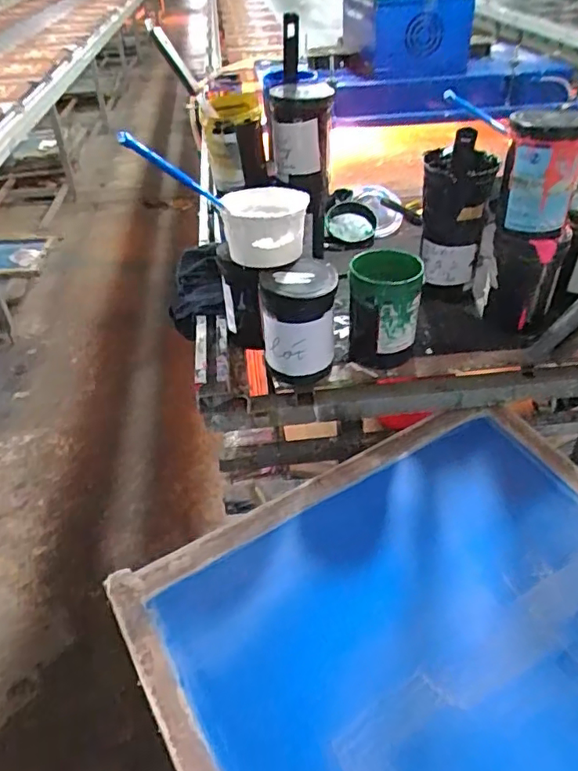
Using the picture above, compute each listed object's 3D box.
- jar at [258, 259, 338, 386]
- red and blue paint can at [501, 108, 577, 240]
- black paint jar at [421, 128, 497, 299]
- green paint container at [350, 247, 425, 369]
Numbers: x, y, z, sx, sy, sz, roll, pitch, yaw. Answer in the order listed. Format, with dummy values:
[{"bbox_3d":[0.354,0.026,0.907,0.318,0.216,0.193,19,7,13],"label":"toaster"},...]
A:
[{"bbox_3d":[0.014,-0.096,0.852,0.110,0.157,0.103,-2,39,0],"label":"jar"},{"bbox_3d":[0.367,-0.312,0.823,0.102,0.158,0.098,-2,46,2],"label":"red and blue paint can"},{"bbox_3d":[0.270,-0.283,0.935,0.105,0.287,0.099,8,41,12],"label":"black paint jar"},{"bbox_3d":[0.144,-0.109,0.864,0.103,0.155,0.094,5,40,8],"label":"green paint container"}]

